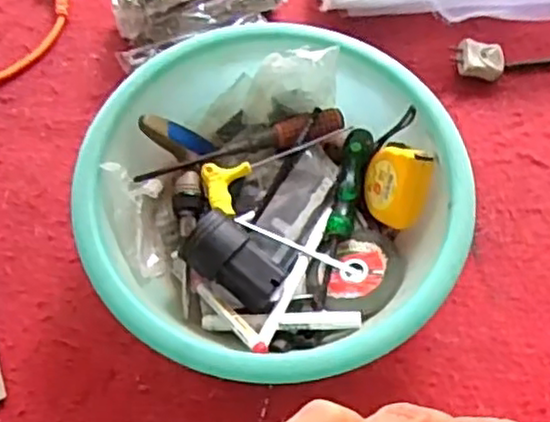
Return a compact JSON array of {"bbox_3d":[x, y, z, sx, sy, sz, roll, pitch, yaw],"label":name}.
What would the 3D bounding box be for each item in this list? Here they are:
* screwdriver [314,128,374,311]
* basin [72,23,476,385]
[{"bbox_3d":[0.063,0.003,0.643,0.024,0.025,0.174,12,64,5],"label":"screwdriver"},{"bbox_3d":[0.000,-0.001,0.621,0.302,0.110,0.308,0,64,0],"label":"basin"}]

